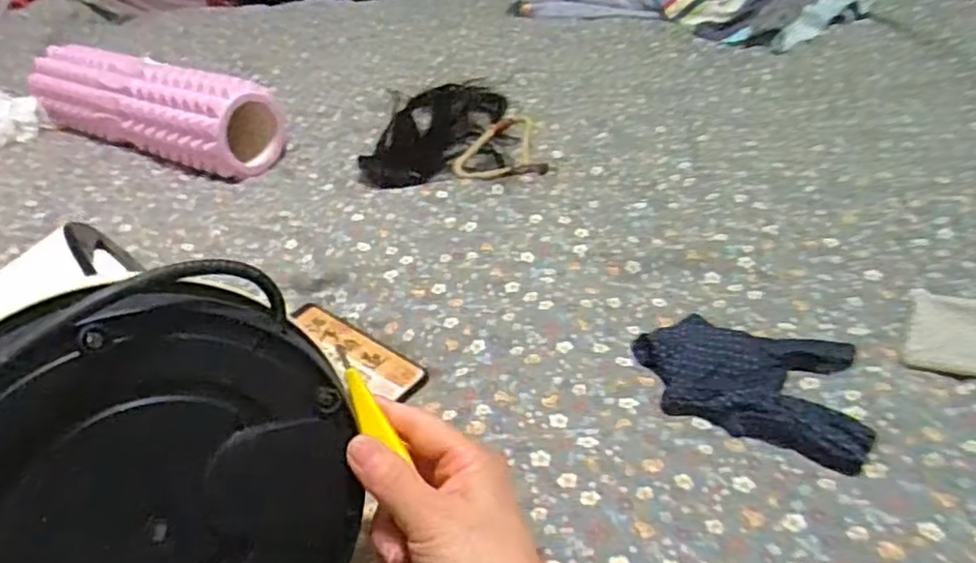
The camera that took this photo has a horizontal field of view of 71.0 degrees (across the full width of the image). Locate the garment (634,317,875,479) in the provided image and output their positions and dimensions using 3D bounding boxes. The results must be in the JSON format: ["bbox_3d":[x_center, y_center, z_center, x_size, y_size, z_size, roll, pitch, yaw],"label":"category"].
[{"bbox_3d":[0.186,0.063,0.486,0.158,0.014,0.103,14,42,27],"label":"garment"}]

